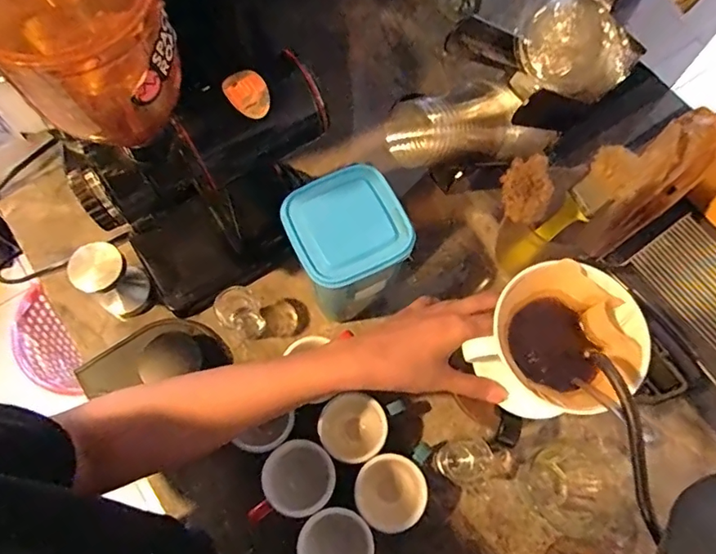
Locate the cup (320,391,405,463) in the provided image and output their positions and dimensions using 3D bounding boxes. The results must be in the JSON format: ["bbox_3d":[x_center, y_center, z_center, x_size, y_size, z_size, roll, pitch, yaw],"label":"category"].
[{"bbox_3d":[-0.002,0.146,0.506,0.062,0.063,0.072,29,72,9],"label":"cup"}]

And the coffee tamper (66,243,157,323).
[{"bbox_3d":[-0.257,0.006,0.538,0.050,0.098,0.054,37,73,12],"label":"coffee tamper"}]

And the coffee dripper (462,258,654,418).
[{"bbox_3d":[0.158,0.056,0.418,0.110,0.095,0.112,0,70,-1],"label":"coffee dripper"}]

